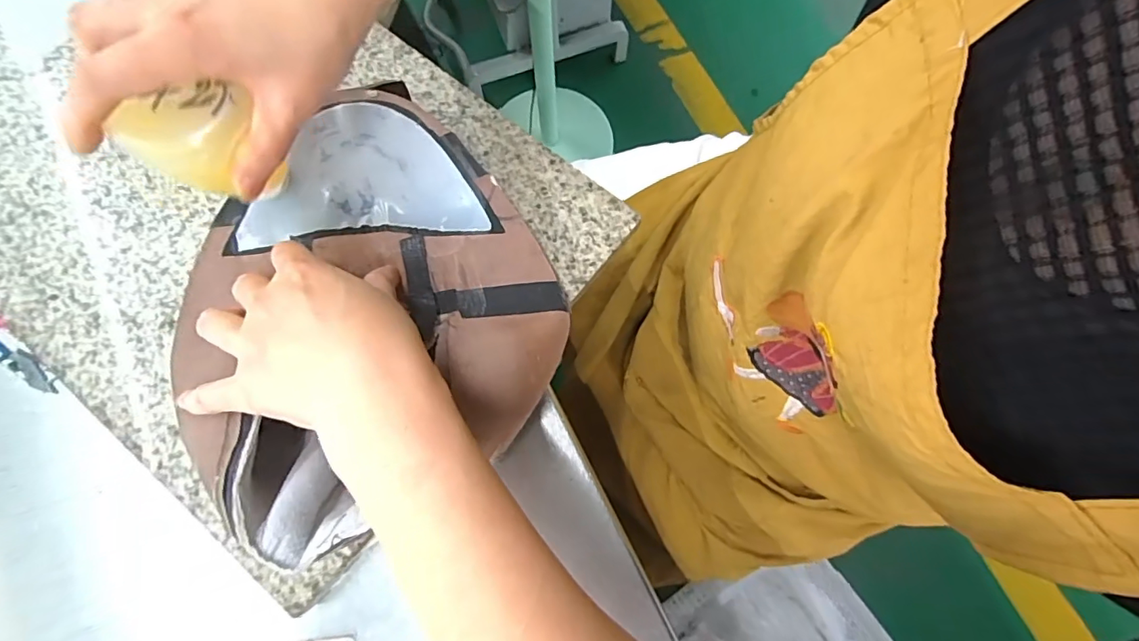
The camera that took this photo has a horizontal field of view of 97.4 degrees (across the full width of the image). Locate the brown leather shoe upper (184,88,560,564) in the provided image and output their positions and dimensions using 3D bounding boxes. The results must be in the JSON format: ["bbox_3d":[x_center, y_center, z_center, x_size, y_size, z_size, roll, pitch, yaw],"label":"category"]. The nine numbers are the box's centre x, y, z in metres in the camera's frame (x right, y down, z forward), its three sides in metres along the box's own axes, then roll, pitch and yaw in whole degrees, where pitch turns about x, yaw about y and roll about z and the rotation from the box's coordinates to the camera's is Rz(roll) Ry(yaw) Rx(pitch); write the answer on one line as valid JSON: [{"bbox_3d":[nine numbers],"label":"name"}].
[{"bbox_3d":[-0.110,-0.019,0.262,0.193,0.058,0.218,-36,79,-10],"label":"brown leather shoe upper"}]

